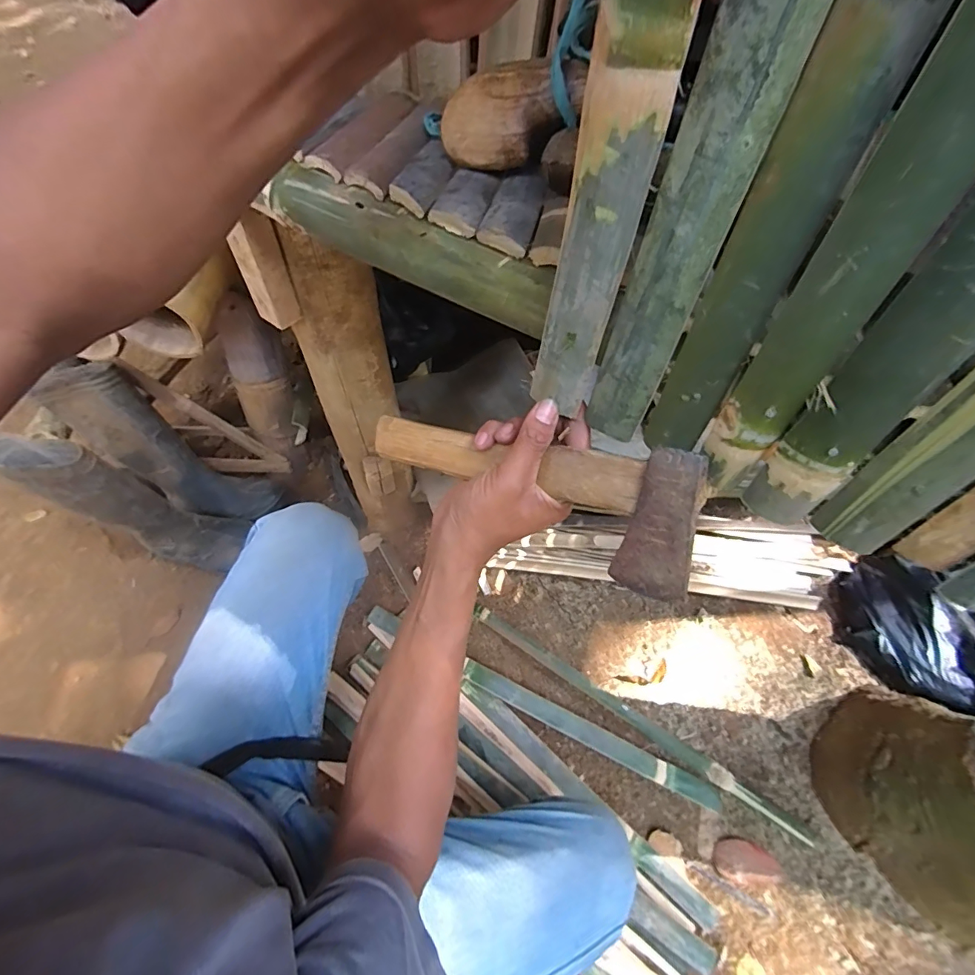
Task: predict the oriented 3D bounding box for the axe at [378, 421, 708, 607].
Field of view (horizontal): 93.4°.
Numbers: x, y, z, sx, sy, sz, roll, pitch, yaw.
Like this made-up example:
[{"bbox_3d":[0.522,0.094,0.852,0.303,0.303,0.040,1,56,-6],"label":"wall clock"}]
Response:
[{"bbox_3d":[0.020,-0.008,0.348,0.268,0.040,0.084,18,102,34],"label":"axe"}]

